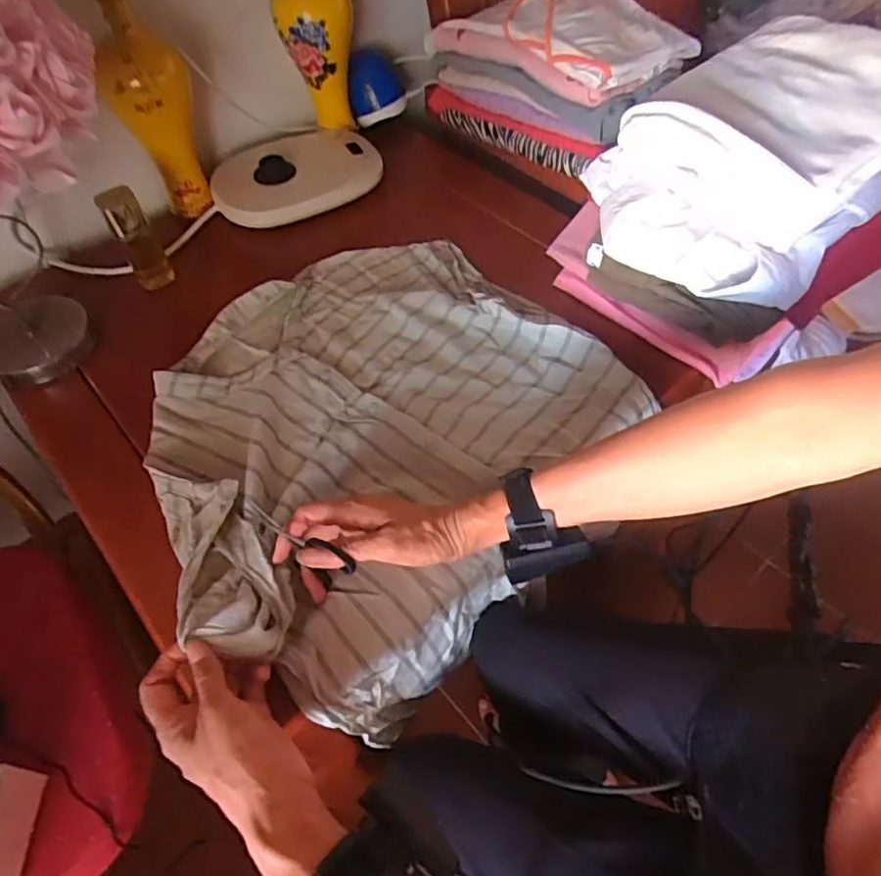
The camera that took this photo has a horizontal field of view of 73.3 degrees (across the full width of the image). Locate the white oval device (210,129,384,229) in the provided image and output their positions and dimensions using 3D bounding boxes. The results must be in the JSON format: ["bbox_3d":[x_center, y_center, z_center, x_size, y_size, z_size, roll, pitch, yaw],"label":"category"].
[{"bbox_3d":[-0.185,-0.343,0.782,0.216,0.026,0.108,-26,92,-15],"label":"white oval device"}]

